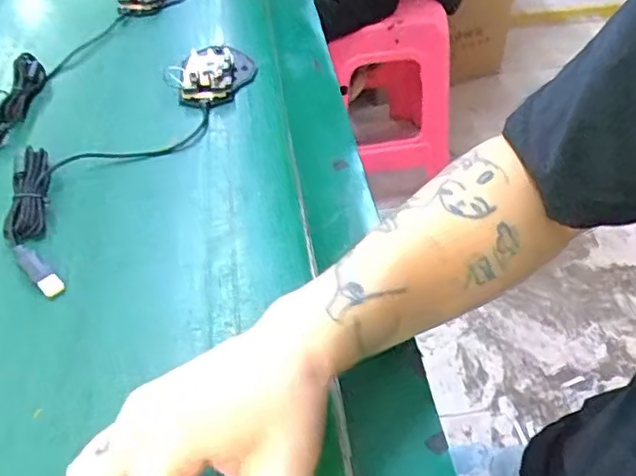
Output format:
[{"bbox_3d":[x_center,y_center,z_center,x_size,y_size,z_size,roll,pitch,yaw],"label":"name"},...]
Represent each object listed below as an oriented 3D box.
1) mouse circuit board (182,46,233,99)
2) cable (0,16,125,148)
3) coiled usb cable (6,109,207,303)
[{"bbox_3d":[-0.108,-0.165,0.602,0.045,0.012,0.089,-7,45,-2],"label":"mouse circuit board"},{"bbox_3d":[-0.286,-0.171,0.633,0.052,0.026,0.287,5,45,8],"label":"cable"},{"bbox_3d":[-0.188,-0.055,0.497,0.116,0.010,0.224,14,48,17],"label":"coiled usb cable"}]

